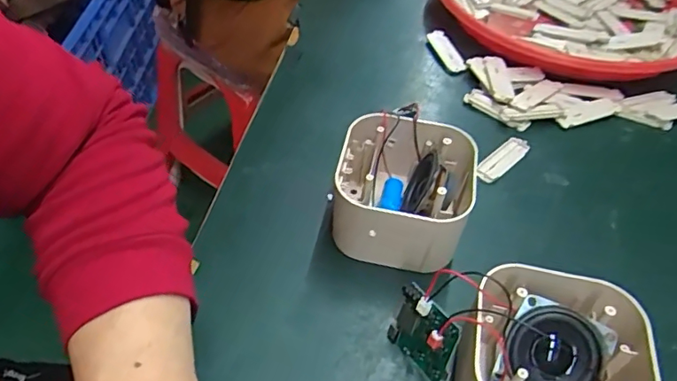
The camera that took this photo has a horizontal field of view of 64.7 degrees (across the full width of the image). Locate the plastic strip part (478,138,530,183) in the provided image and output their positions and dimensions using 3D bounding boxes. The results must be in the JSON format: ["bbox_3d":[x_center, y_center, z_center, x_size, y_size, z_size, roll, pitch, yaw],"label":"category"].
[{"bbox_3d":[0.131,-0.025,0.428,0.058,0.008,0.018,-33,58,-30],"label":"plastic strip part"}]

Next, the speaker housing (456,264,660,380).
[{"bbox_3d":[0.111,0.096,0.285,0.093,0.063,0.085,13,48,7],"label":"speaker housing"}]

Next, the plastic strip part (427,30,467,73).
[{"bbox_3d":[0.107,-0.137,0.529,0.015,0.015,0.060,-13,50,-16],"label":"plastic strip part"}]

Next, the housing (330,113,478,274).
[{"bbox_3d":[0.043,0.000,0.365,0.093,0.061,0.102,14,48,8],"label":"housing"}]

